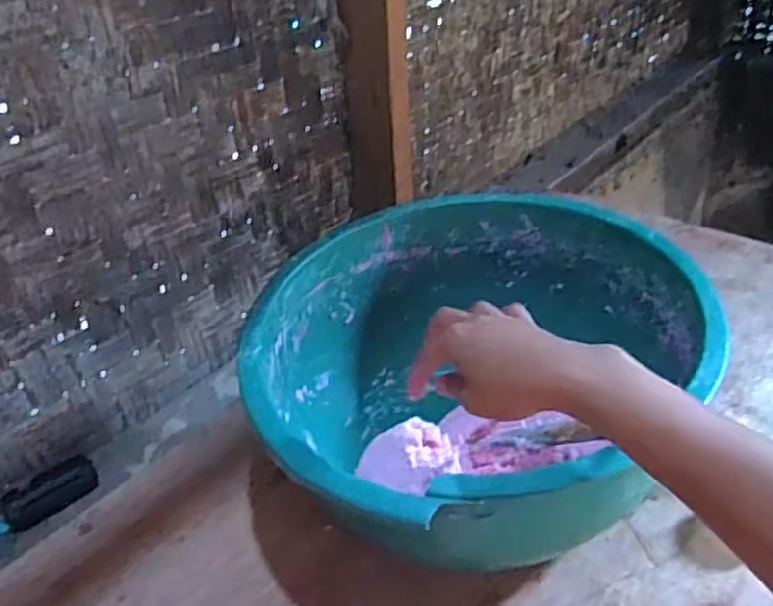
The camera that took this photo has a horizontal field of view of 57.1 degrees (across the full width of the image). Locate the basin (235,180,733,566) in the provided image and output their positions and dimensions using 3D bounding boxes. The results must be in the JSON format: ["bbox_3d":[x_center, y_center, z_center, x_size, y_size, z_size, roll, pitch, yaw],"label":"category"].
[{"bbox_3d":[0.088,0.080,0.735,0.418,0.199,0.412,-5,35,3],"label":"basin"}]

